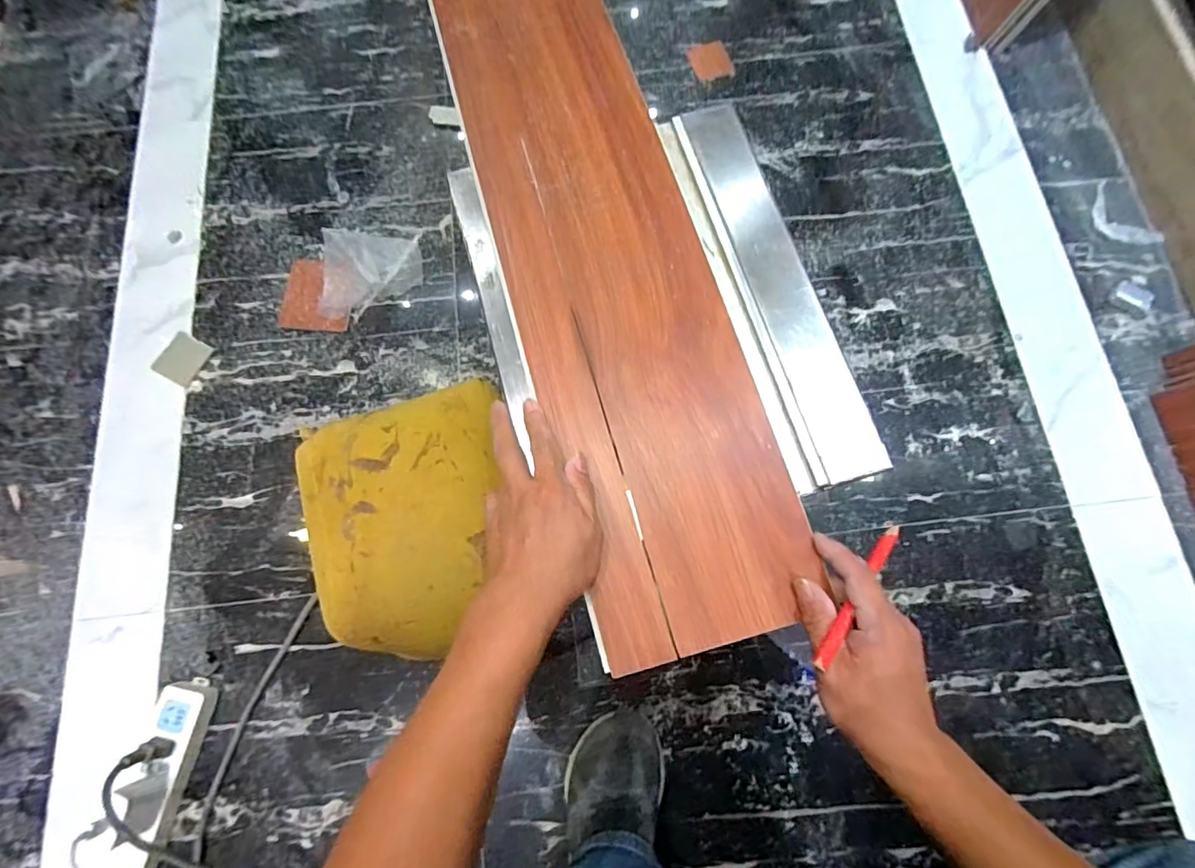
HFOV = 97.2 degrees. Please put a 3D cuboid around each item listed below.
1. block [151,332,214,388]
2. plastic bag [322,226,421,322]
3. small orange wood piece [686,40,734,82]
[{"bbox_3d":[-0.612,-0.112,0.776,0.064,0.006,0.069,26,77,8],"label":"block"},{"bbox_3d":[-0.346,-0.255,0.800,0.150,0.029,0.152,-6,74,0],"label":"plastic bag"},{"bbox_3d":[0.195,-0.636,0.899,0.066,0.004,0.071,-19,75,-4],"label":"small orange wood piece"}]

